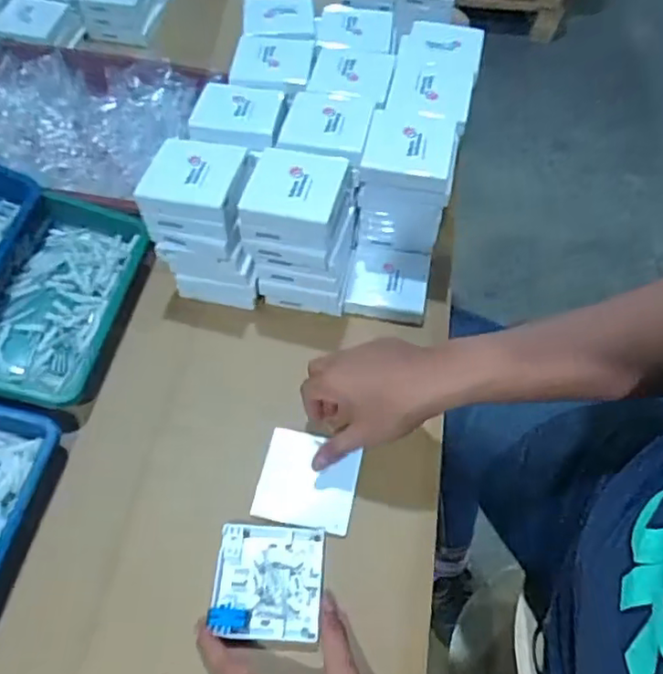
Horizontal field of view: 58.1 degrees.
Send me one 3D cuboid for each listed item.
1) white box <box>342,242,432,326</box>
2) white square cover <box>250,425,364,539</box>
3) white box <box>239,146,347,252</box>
[{"bbox_3d":[0.063,-0.059,0.669,0.086,0.034,0.089,9,57,3],"label":"white box"},{"bbox_3d":[-0.021,0.129,0.545,0.086,0.008,0.085,10,61,6],"label":"white square cover"},{"bbox_3d":[-0.033,-0.132,0.569,0.090,0.049,0.085,14,57,6],"label":"white box"}]

